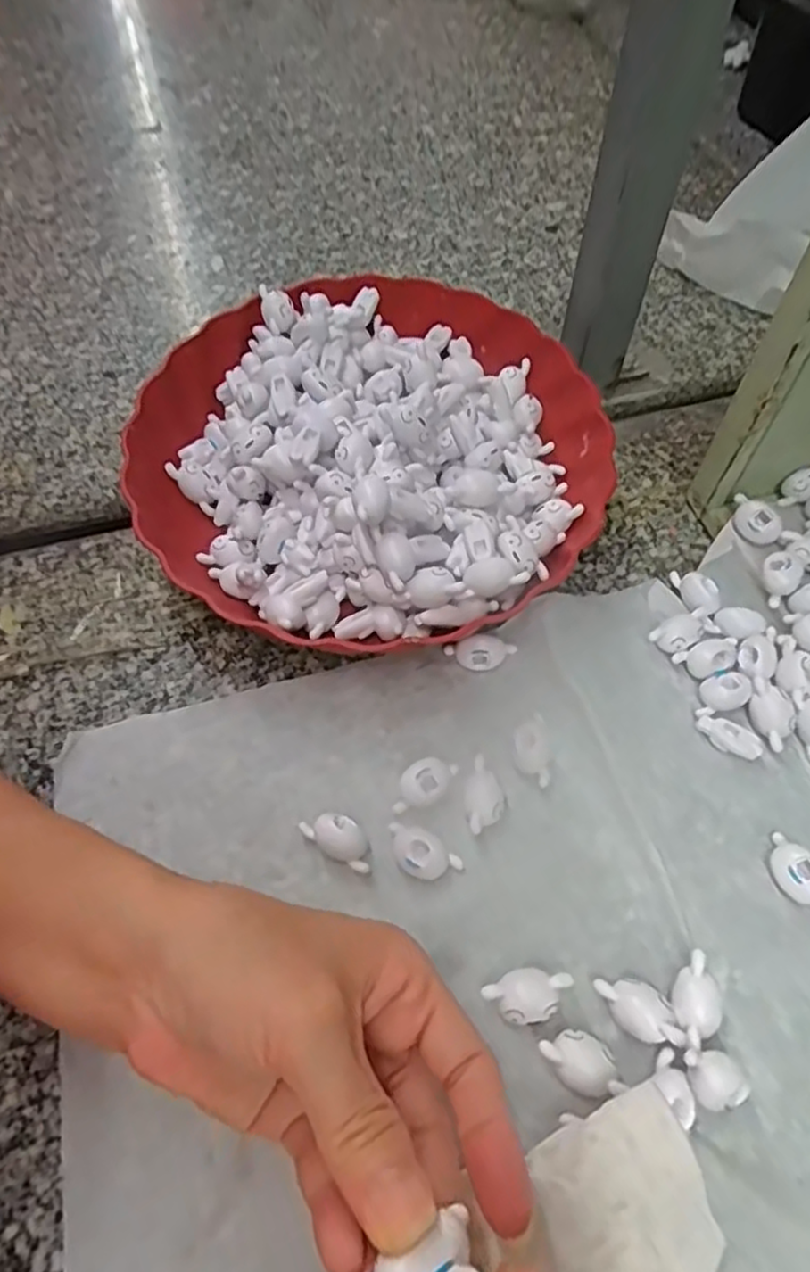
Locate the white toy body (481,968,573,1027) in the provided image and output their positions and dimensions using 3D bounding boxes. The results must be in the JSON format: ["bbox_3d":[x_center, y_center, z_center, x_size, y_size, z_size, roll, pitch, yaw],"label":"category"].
[{"bbox_3d":[0.048,0.137,0.266,0.031,0.013,0.019,-25,60,-12],"label":"white toy body"}]

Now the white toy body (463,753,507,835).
[{"bbox_3d":[0.034,0.069,0.304,0.017,0.009,0.032,-9,60,-5],"label":"white toy body"}]

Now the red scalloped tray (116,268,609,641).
[{"bbox_3d":[-0.017,-0.097,0.375,0.239,0.064,0.226,-26,62,-14],"label":"red scalloped tray"}]

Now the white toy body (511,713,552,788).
[{"bbox_3d":[0.057,0.052,0.315,0.017,0.011,0.029,4,59,3],"label":"white toy body"}]

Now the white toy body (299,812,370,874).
[{"bbox_3d":[-0.028,0.086,0.296,0.033,0.016,0.017,36,66,20],"label":"white toy body"}]

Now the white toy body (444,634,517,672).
[{"bbox_3d":[0.038,0.008,0.343,0.034,0.013,0.013,-4,59,-2],"label":"white toy body"}]

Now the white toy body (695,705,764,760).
[{"bbox_3d":[0.150,0.046,0.324,0.032,0.010,0.014,35,66,19],"label":"white toy body"}]

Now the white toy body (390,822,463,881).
[{"bbox_3d":[0.006,0.091,0.292,0.032,0.012,0.019,36,66,20],"label":"white toy body"}]

